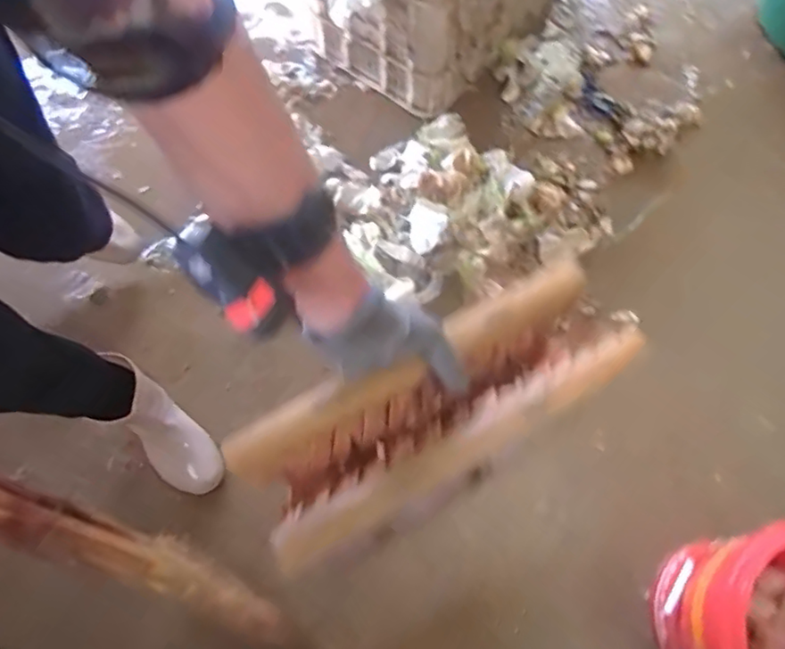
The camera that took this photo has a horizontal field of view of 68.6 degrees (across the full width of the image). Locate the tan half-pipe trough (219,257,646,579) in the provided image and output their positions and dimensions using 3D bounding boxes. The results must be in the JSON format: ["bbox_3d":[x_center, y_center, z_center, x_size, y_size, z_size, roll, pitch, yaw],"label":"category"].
[{"bbox_3d":[0.039,0.064,0.456,0.314,0.061,0.101,-28,70,-9],"label":"tan half-pipe trough"}]

